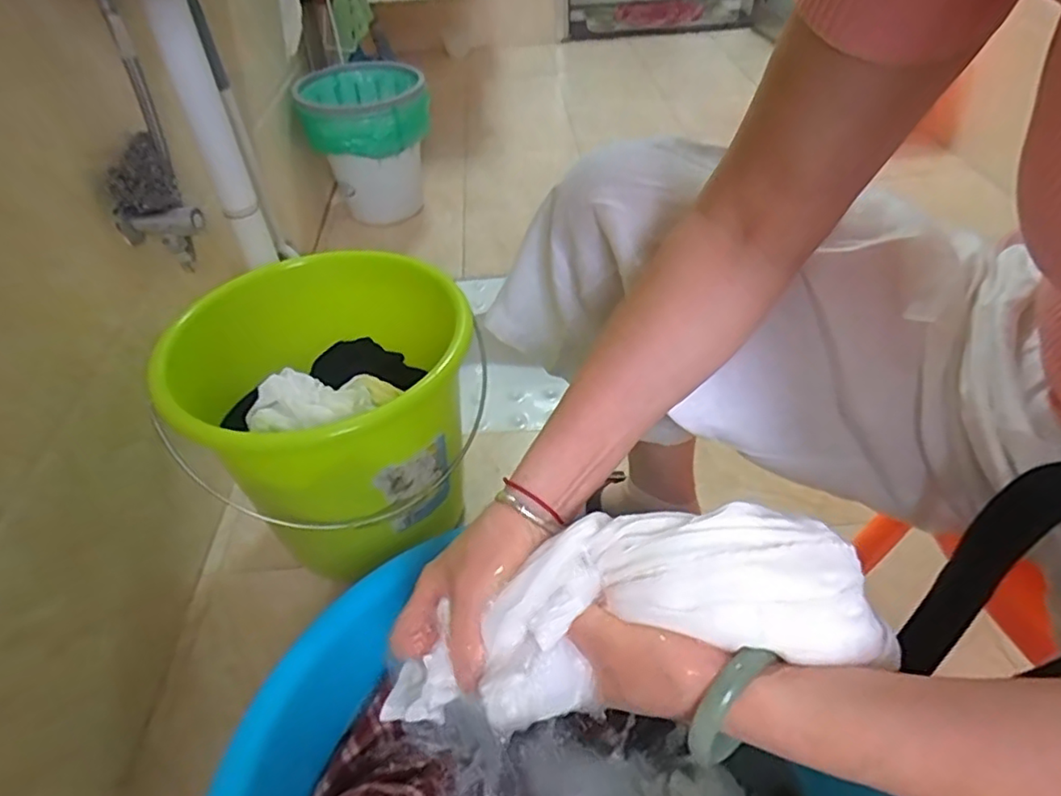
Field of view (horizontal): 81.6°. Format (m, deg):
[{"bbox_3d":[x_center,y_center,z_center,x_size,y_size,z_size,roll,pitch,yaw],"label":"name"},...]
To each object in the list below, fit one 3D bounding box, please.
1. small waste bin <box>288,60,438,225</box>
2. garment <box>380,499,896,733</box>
[{"bbox_3d":[-0.330,-0.517,1.321,0.248,0.299,0.275,-14,45,-9],"label":"small waste bin"},{"bbox_3d":[0.041,0.123,0.350,0.276,0.059,0.093,-20,44,10],"label":"garment"}]

